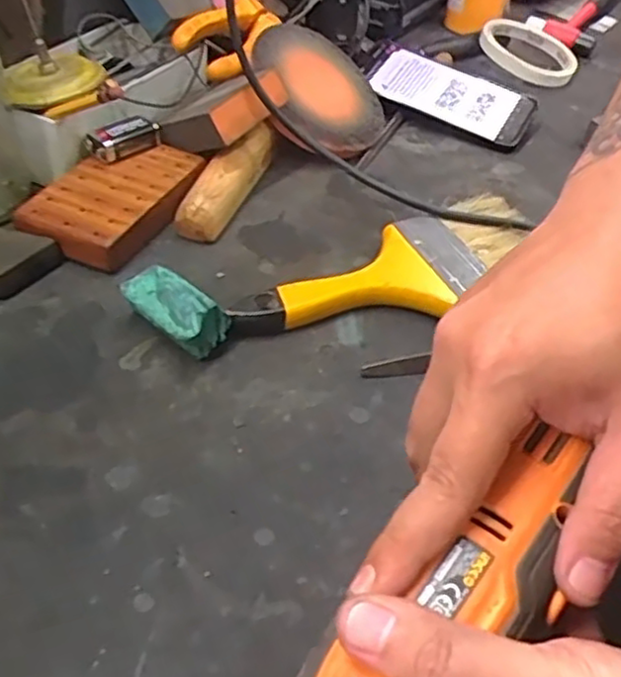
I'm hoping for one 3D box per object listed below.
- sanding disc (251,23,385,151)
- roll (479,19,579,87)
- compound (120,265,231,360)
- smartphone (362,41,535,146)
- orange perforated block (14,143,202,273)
[{"bbox_3d":[0.007,-0.211,0.578,0.121,0.014,0.137,18,51,-29],"label":"sanding disc"},{"bbox_3d":[0.231,-0.298,0.734,0.091,0.015,0.103,-31,66,-26],"label":"roll"},{"bbox_3d":[-0.080,-0.015,0.408,0.062,0.036,0.030,32,50,26],"label":"compound"},{"bbox_3d":[0.120,-0.220,0.631,0.153,0.010,0.068,28,67,11],"label":"smartphone"},{"bbox_3d":[-0.133,-0.095,0.494,0.082,0.028,0.118,21,46,17],"label":"orange perforated block"}]

